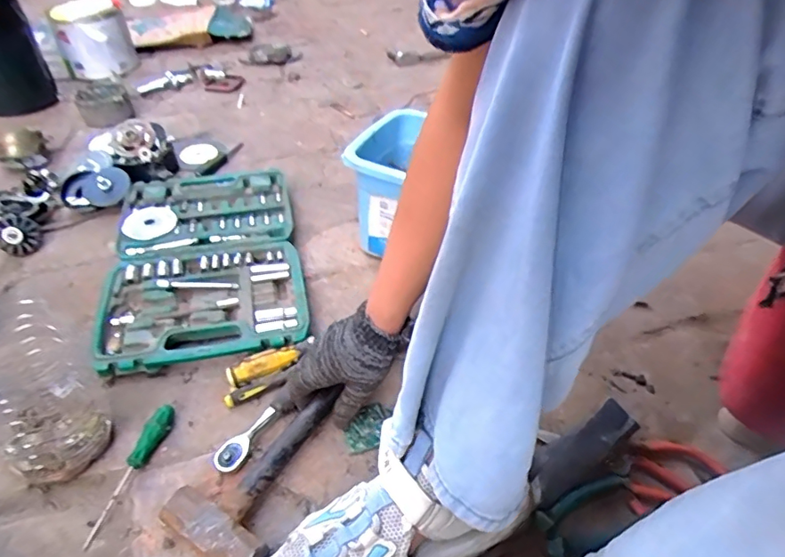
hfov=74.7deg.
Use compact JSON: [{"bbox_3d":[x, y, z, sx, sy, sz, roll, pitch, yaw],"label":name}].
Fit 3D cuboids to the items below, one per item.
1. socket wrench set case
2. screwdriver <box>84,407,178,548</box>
[{"bbox_3d":[-0.262,-0.039,0.735,0.248,0.038,0.403,-10,44,-9],"label":"socket wrench set case"},{"bbox_3d":[-0.261,0.187,0.508,0.022,0.025,0.142,13,46,15],"label":"screwdriver"}]

